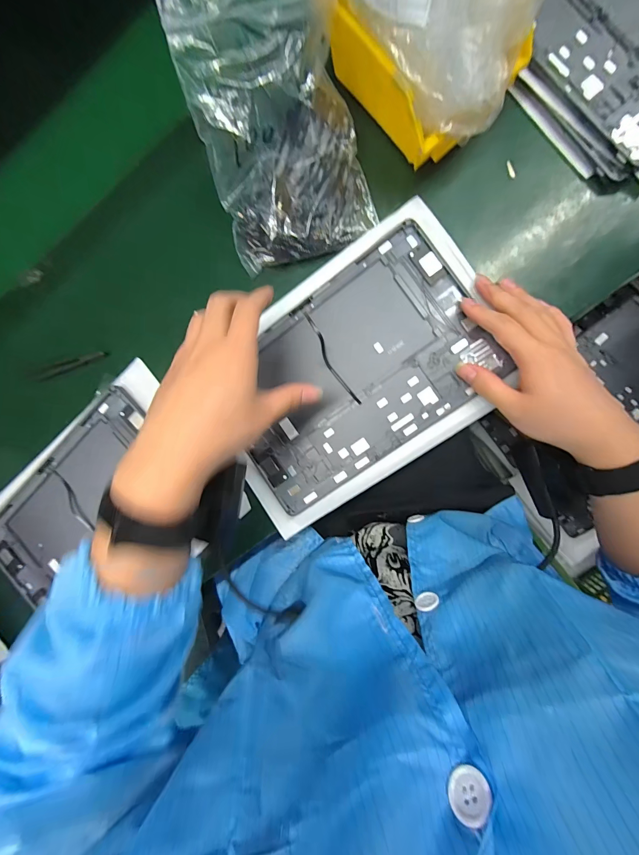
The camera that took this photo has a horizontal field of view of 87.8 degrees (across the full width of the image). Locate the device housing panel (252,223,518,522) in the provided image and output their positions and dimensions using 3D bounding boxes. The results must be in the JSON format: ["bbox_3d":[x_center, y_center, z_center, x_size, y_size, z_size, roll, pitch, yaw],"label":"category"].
[{"bbox_3d":[0.031,-0.050,0.318,0.252,0.007,0.164,-36,88,9],"label":"device housing panel"}]

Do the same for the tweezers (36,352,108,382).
[{"bbox_3d":[-0.274,-0.067,0.359,0.090,0.007,0.012,-14,92,9],"label":"tweezers"}]

